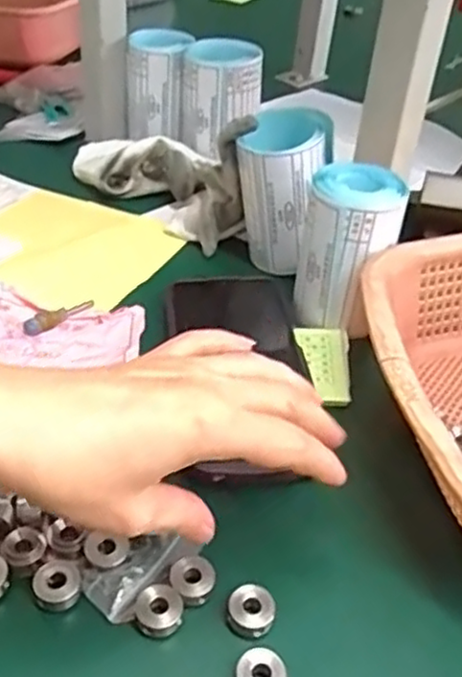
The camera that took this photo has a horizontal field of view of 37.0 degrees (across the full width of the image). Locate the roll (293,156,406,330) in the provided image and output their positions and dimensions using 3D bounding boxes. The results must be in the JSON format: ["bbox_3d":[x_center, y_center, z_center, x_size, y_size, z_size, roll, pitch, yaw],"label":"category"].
[{"bbox_3d":[0.075,-0.060,0.444,0.055,0.093,0.062,10,40,7],"label":"roll"}]

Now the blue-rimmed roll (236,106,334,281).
[{"bbox_3d":[0.034,-0.103,0.484,0.061,0.103,0.051,10,39,7],"label":"blue-rimmed roll"}]

